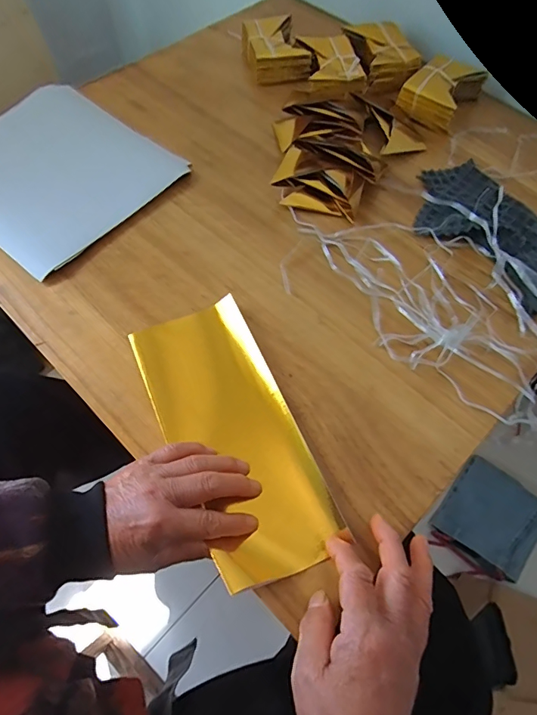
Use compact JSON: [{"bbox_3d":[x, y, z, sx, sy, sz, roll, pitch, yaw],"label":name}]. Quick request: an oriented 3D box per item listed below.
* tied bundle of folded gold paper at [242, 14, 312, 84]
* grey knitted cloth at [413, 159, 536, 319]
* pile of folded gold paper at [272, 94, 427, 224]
[{"bbox_3d":[0.009,-0.440,0.629,0.081,0.037,0.111,-10,64,-6],"label":"tied bundle of folded gold paper"},{"bbox_3d":[0.246,-0.143,0.489,0.116,0.029,0.210,-30,68,-15],"label":"grey knitted cloth"},{"bbox_3d":[0.095,-0.256,0.539,0.172,0.036,0.191,8,63,3],"label":"pile of folded gold paper"}]

